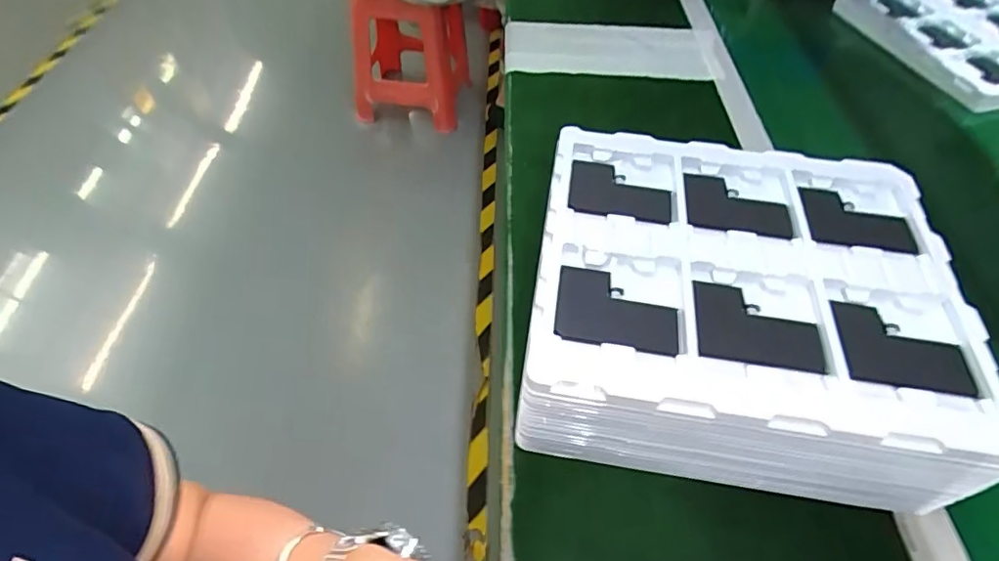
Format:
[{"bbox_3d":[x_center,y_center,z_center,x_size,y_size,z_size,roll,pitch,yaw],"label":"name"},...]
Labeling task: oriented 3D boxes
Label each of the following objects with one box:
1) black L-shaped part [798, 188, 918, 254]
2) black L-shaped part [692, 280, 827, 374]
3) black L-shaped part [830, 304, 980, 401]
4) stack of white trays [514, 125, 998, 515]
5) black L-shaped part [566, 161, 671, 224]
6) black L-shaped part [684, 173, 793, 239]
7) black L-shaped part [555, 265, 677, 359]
[{"bbox_3d":[0.310,-0.050,0.473,0.092,0.011,0.072,9,51,6],"label":"black L-shaped part"},{"bbox_3d":[0.189,0.033,0.400,0.088,0.005,0.069,9,51,5],"label":"black L-shaped part"},{"bbox_3d":[0.287,0.049,0.392,0.084,0.005,0.068,8,51,4],"label":"black L-shaped part"},{"bbox_3d":[0.197,0.015,0.471,0.317,0.104,0.283,9,52,5],"label":"stack of white trays"},{"bbox_3d":[0.107,-0.080,0.487,0.088,0.007,0.070,9,51,6],"label":"black L-shaped part"},{"bbox_3d":[0.206,-0.065,0.479,0.086,0.009,0.070,9,51,5],"label":"black L-shaped part"},{"bbox_3d":[0.087,0.021,0.405,0.087,0.006,0.066,9,51,6],"label":"black L-shaped part"}]

